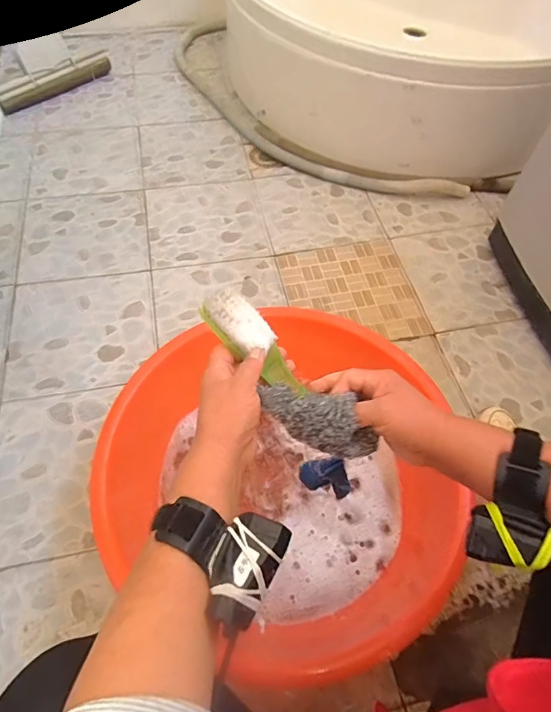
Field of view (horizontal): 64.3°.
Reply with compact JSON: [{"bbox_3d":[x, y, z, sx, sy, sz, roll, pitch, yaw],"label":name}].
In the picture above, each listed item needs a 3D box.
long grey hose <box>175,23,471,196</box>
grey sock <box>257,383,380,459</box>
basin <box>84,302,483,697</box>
[{"bbox_3d":[0.032,-0.758,1.357,0.333,0.043,1.165,-33,66,-22],"label":"long grey hose"},{"bbox_3d":[0.040,0.054,0.395,0.111,0.042,0.045,25,60,11],"label":"grey sock"},{"bbox_3d":[0.004,0.176,0.691,0.507,0.174,0.488,2,58,-3],"label":"basin"}]

